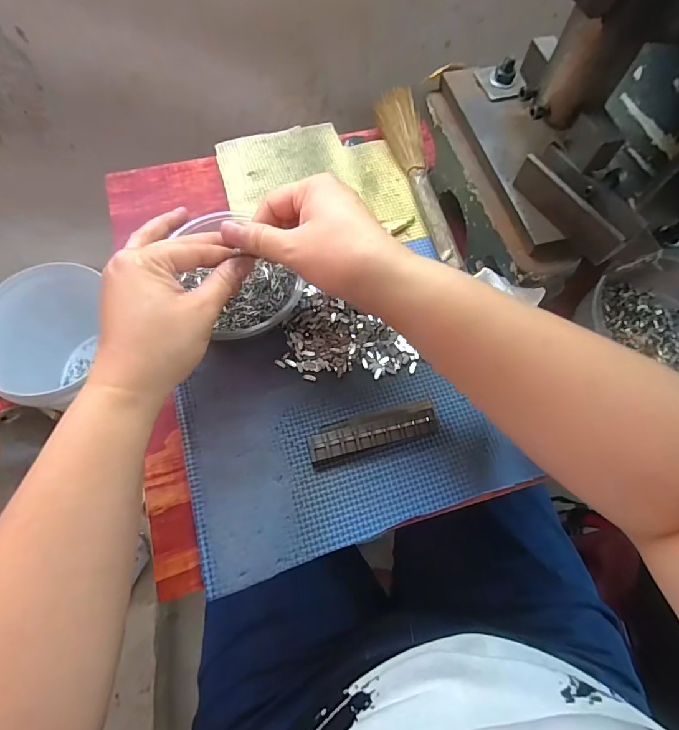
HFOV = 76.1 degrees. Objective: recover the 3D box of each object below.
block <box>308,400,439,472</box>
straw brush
[{"bbox_3d":[0.025,0.050,0.330,0.098,0.011,0.031,-15,69,-9],"label":"block"},{"bbox_3d":[0.076,-0.187,0.424,0.039,0.018,0.232,-8,68,-6],"label":"straw brush"}]

